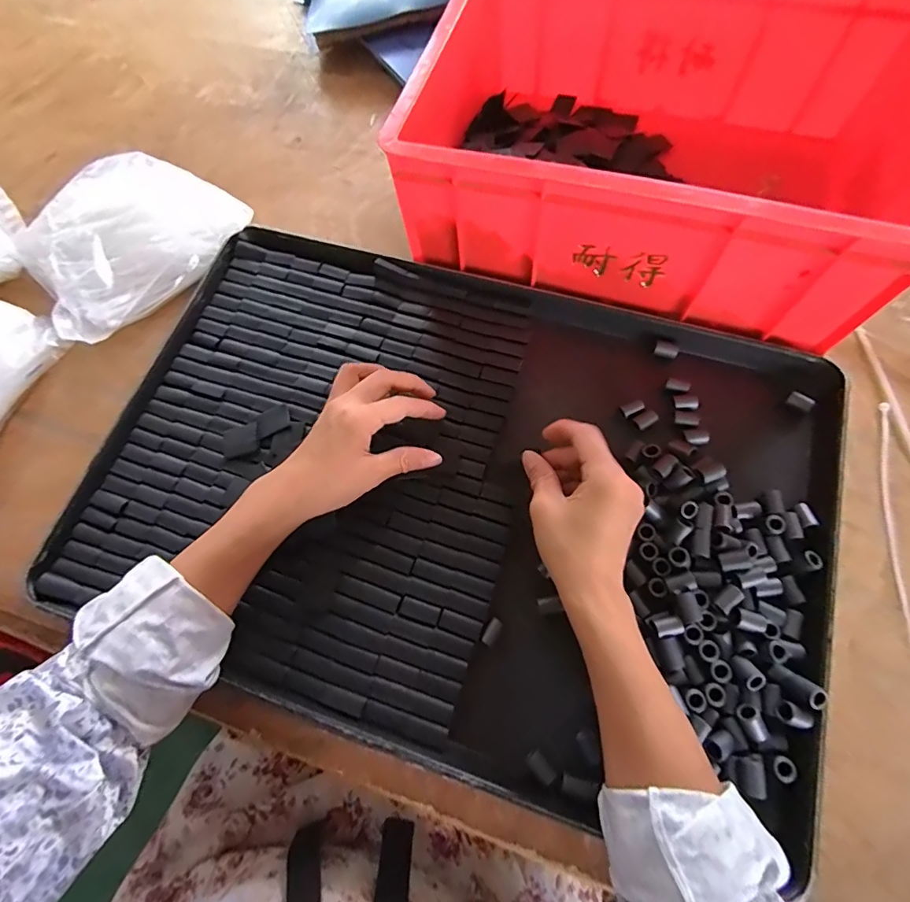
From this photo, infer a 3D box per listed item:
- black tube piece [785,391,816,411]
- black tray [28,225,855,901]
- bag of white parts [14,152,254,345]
[{"bbox_3d":[0.288,-0.041,0.403,0.020,0.007,0.011,31,75,14],"label":"black tube piece"},{"bbox_3d":[-0.004,0.023,0.392,0.579,0.026,0.378,17,72,10],"label":"black tray"},{"bbox_3d":[-0.342,-0.221,0.498,0.186,0.043,0.212,38,76,16],"label":"bag of white parts"}]

